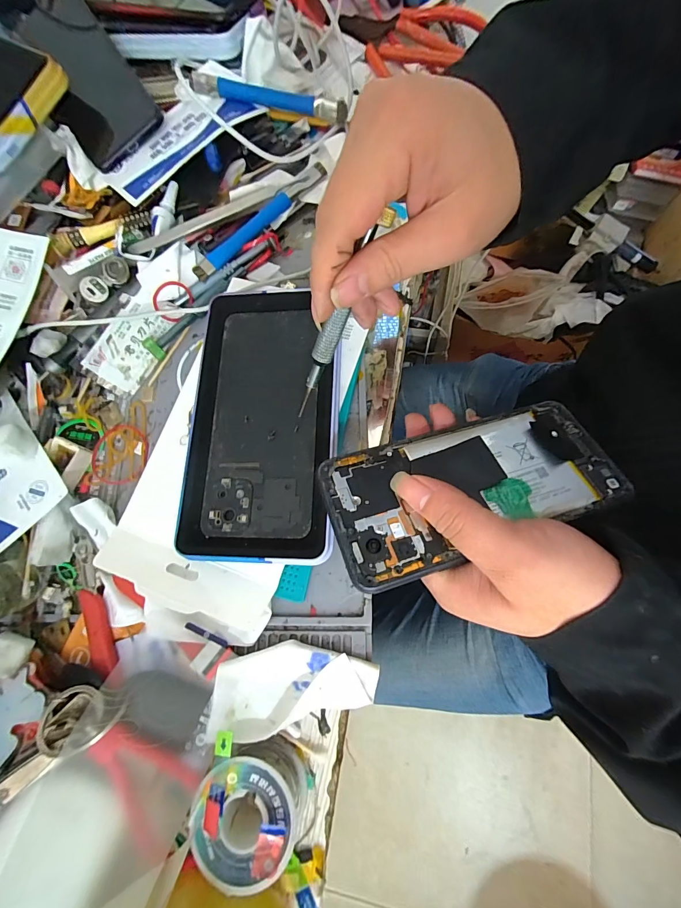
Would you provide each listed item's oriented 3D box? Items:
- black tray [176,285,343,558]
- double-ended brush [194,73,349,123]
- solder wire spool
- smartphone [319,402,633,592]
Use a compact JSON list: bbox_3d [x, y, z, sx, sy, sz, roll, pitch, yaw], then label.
[{"bbox_3d":[-0.054,-0.026,0.246,0.106,0.015,0.187,-4,74,7],"label":"black tray"},{"bbox_3d":[-0.060,-0.295,0.307,0.132,0.021,0.011,13,76,3],"label":"double-ended brush"},{"bbox_3d":[-0.047,0.184,0.192,0.052,0.029,0.056,-2,74,6],"label":"solder wire spool"},{"bbox_3d":[0.073,0.014,0.197,0.159,0.007,0.072,-15,56,-10],"label":"smartphone"}]

